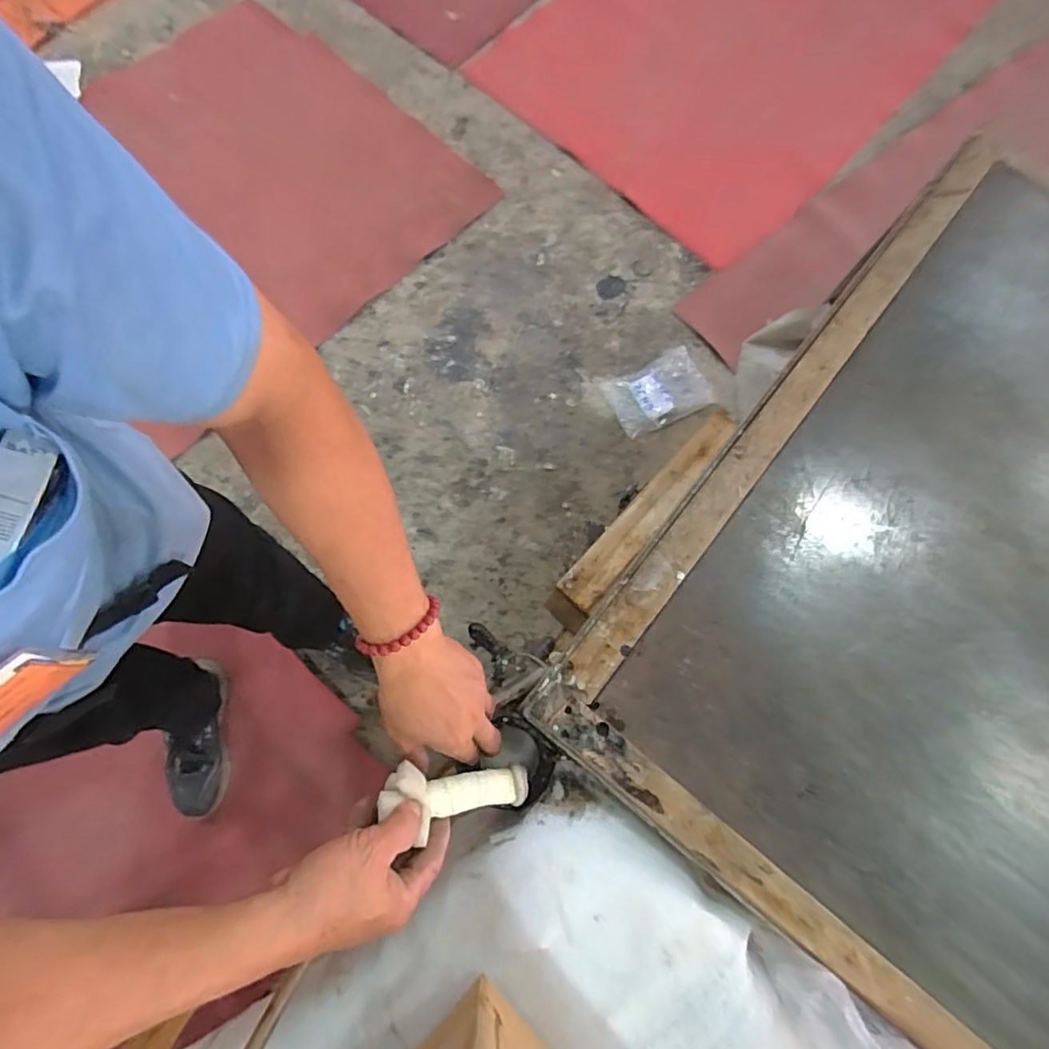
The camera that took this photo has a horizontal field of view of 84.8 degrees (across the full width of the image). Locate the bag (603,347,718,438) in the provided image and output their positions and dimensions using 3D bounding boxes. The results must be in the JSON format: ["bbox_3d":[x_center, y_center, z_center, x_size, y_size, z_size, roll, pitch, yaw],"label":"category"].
[{"bbox_3d":[0.313,-0.306,1.329,0.226,0.021,0.154,-25,78,-7],"label":"bag"}]

